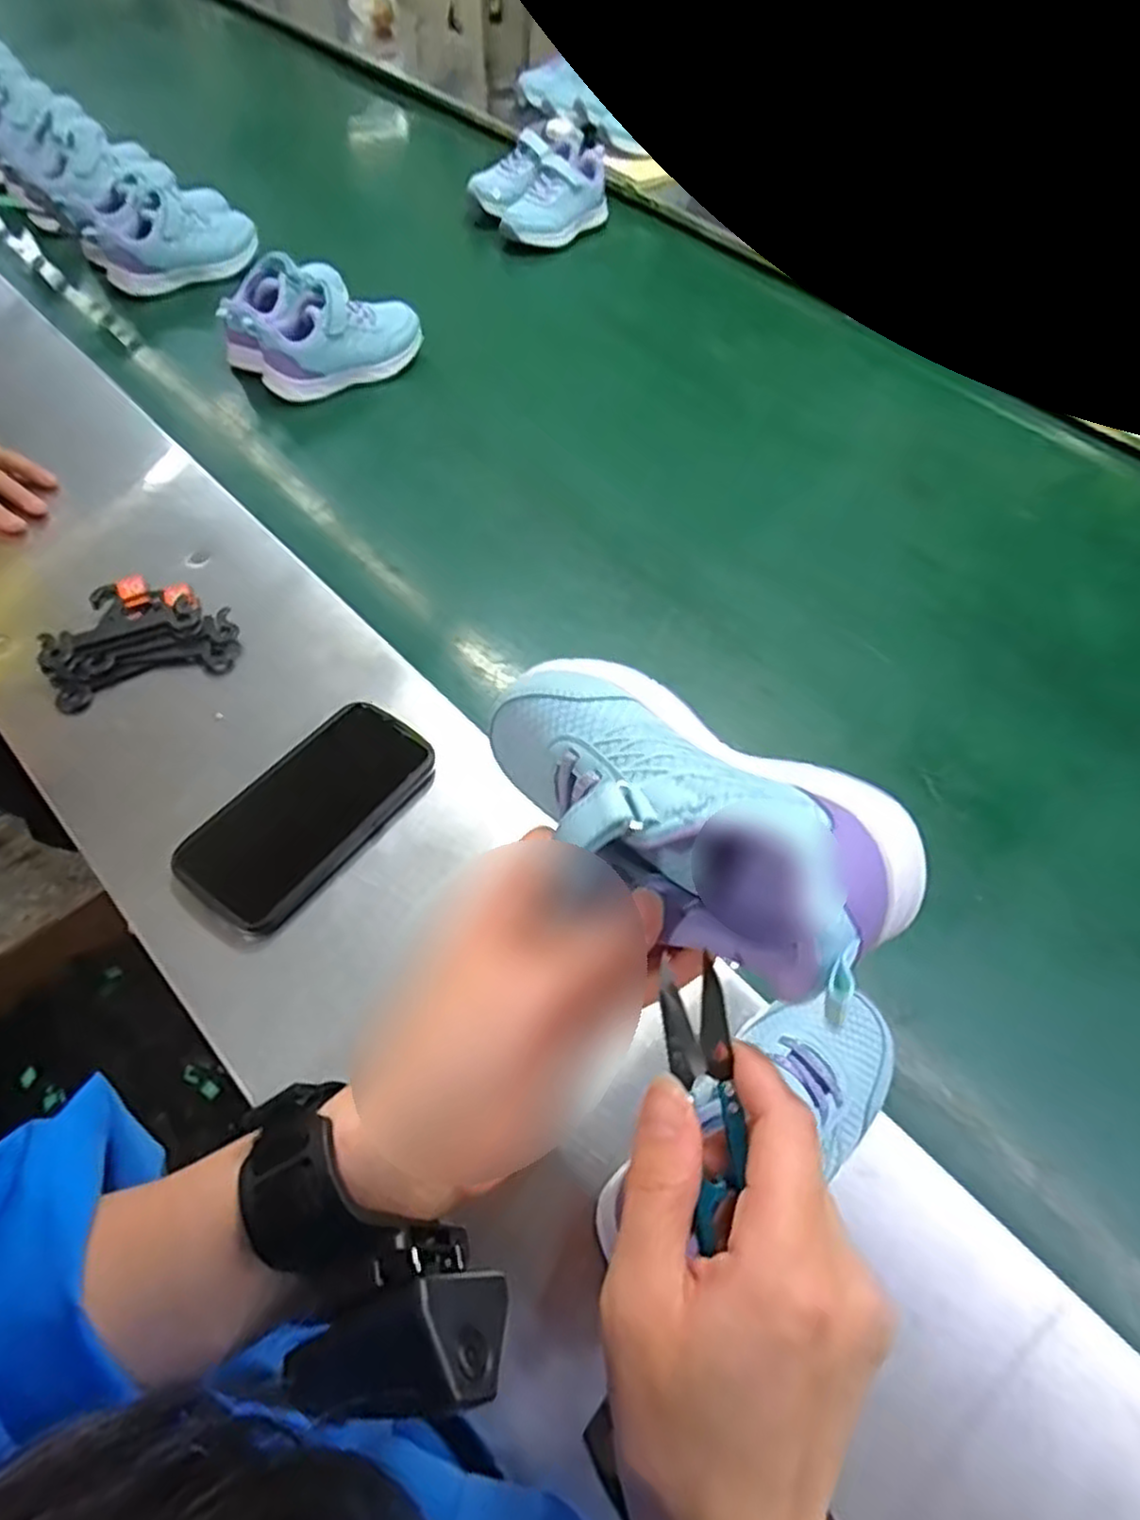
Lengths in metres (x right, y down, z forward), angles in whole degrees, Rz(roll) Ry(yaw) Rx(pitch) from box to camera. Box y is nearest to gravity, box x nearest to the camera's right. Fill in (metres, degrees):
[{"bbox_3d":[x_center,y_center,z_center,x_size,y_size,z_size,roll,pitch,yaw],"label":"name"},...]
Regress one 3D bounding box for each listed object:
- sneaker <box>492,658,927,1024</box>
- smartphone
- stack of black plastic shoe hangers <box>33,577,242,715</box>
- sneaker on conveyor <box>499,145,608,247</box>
[{"bbox_3d":[0.035,0.014,0.275,0.175,0.056,0.081,35,63,31],"label":"sneaker"},{"bbox_3d":[-0.164,0.030,0.472,0.084,0.014,0.161,33,58,15],"label":"smartphone"},{"bbox_3d":[-0.310,-0.092,0.536,0.120,0.017,0.102,-11,58,-15],"label":"stack of black plastic shoe hangers"},{"bbox_3d":[-0.014,-0.740,0.986,0.060,0.077,0.175,37,64,18],"label":"sneaker on conveyor"}]

